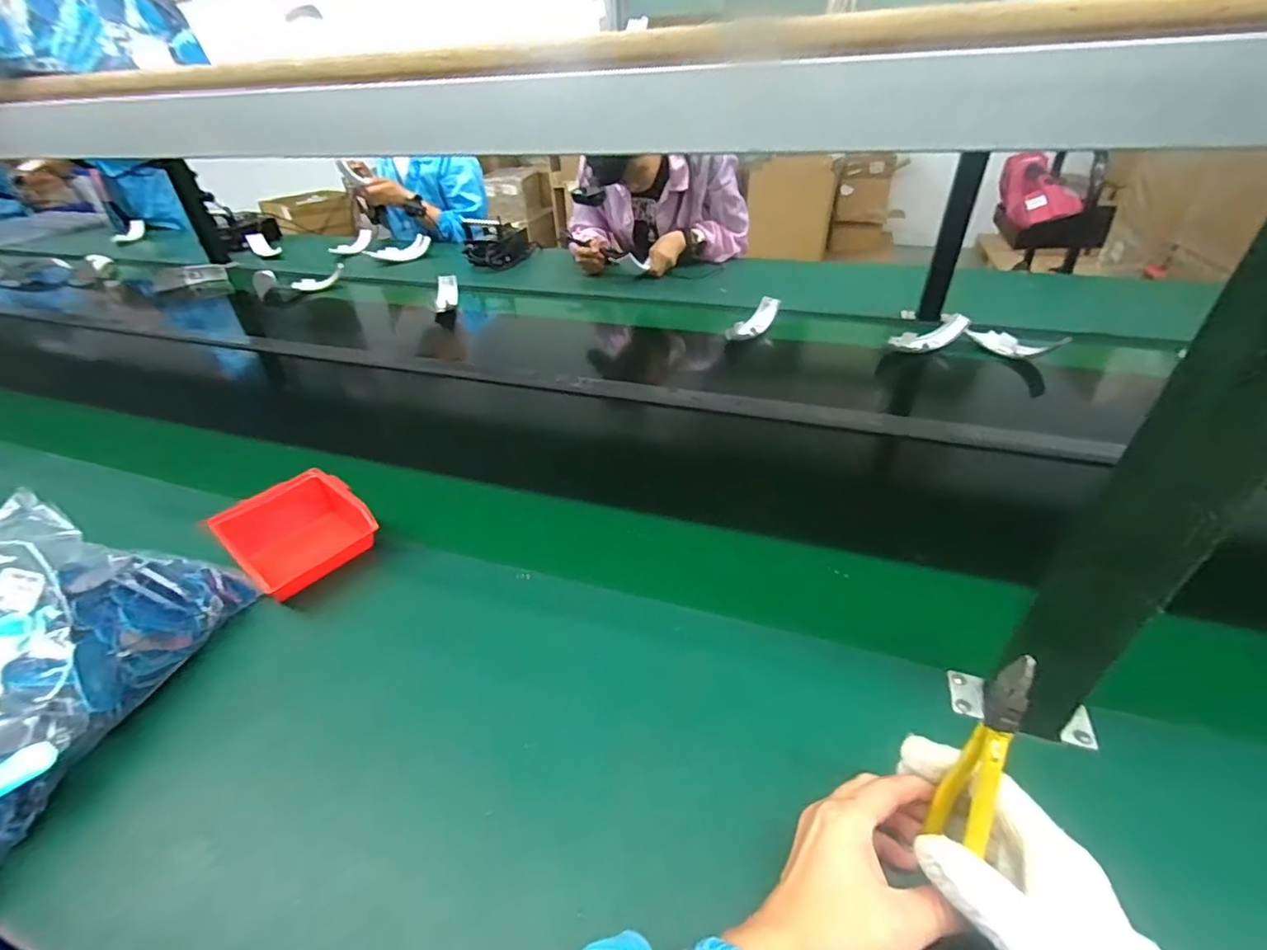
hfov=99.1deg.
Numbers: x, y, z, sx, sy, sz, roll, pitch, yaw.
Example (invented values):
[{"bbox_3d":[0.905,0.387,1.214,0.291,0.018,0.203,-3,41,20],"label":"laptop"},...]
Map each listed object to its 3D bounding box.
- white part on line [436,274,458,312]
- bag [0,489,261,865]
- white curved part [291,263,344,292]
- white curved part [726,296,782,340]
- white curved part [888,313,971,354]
[{"bbox_3d":[-0.454,-0.442,1.321,0.045,0.021,0.128,-6,57,-4],"label":"white part on line"},{"bbox_3d":[-0.531,0.150,0.452,0.248,0.108,0.279,10,39,17],"label":"bag"},{"bbox_3d":[-0.851,-0.531,1.476,0.140,0.017,0.046,-37,92,-22],"label":"white curved part"},{"bbox_3d":[0.248,-0.317,1.110,0.150,0.034,0.058,-42,50,-18],"label":"white curved part"},{"bbox_3d":[0.559,-0.261,1.028,0.146,0.049,0.032,-18,38,3],"label":"white curved part"}]

